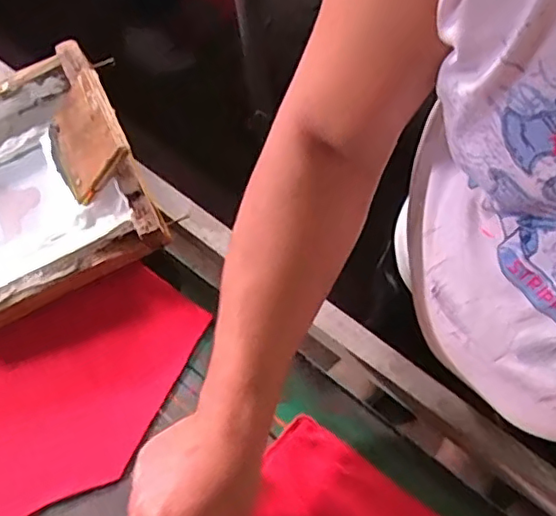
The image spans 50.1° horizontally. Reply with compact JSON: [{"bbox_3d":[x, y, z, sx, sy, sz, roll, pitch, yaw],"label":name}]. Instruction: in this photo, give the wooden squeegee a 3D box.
[{"bbox_3d":[-0.199,-0.121,0.597,0.106,0.013,0.112,-39,71,34],"label":"wooden squeegee"}]

